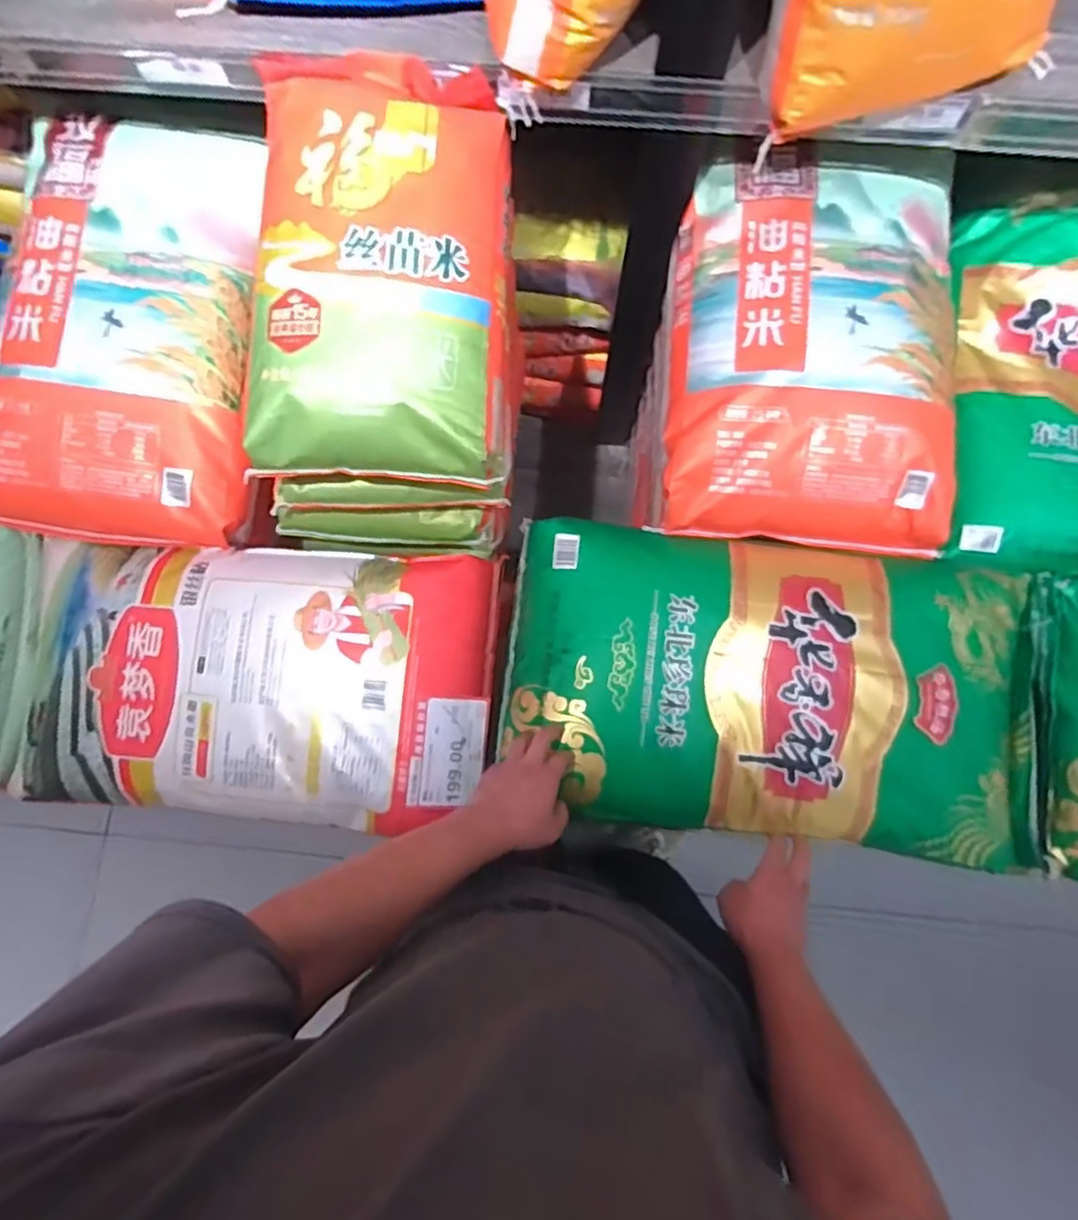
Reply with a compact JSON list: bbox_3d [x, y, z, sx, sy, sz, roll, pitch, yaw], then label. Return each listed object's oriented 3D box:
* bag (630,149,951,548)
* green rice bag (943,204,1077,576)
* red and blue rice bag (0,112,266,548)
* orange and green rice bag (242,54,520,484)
[{"bbox_3d":[0.329,-0.338,0.815,0.372,0.110,0.478,5,80,2],"label":"bag"},{"bbox_3d":[0.730,-0.285,0.854,0.342,0.078,0.486,8,80,2],"label":"green rice bag"},{"bbox_3d":[-0.536,-0.357,0.846,0.339,0.130,0.496,7,80,2],"label":"red and blue rice bag"},{"bbox_3d":[-0.164,-0.361,0.721,0.284,0.083,0.418,4,91,-2],"label":"orange and green rice bag"}]

